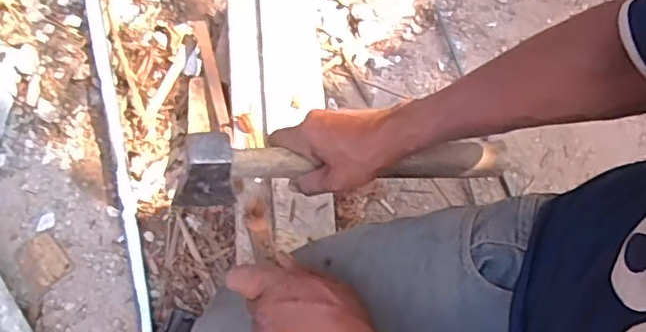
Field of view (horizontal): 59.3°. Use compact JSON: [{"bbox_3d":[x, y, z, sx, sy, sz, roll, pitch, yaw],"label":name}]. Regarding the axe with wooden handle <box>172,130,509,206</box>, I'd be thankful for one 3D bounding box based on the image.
[{"bbox_3d":[0.026,0.001,0.561,0.328,0.086,0.045,-2,74,-14],"label":"axe with wooden handle"}]

